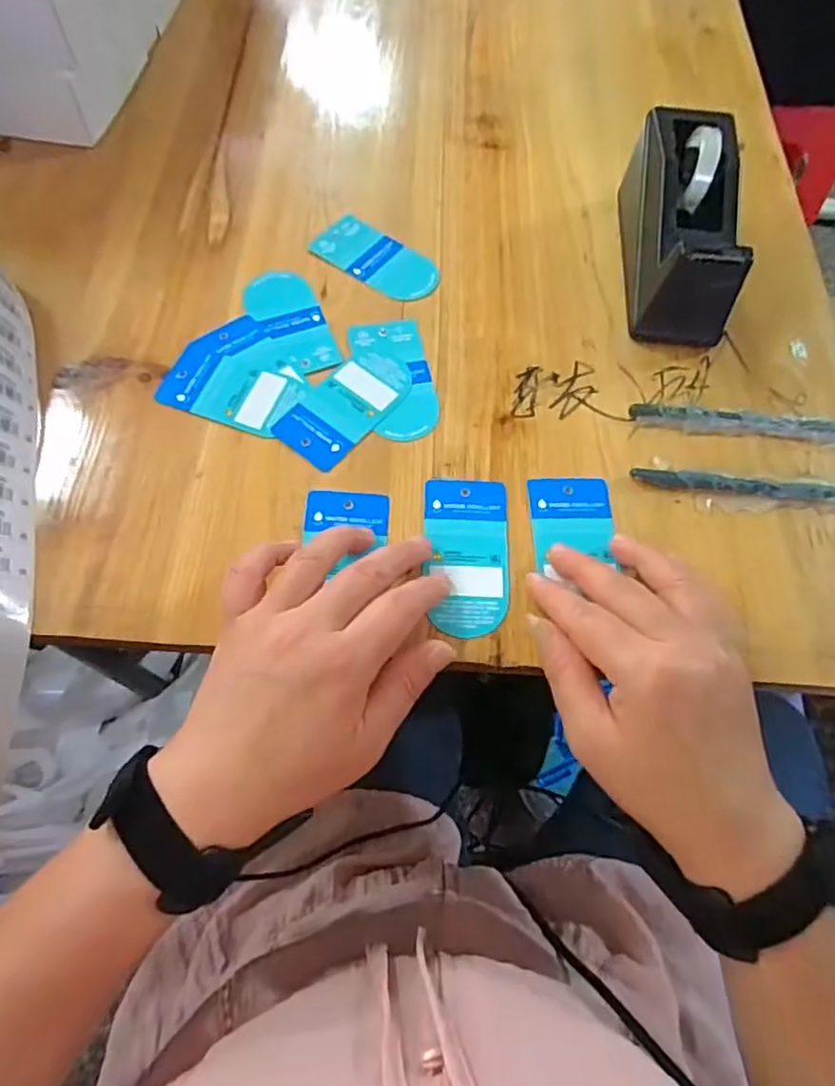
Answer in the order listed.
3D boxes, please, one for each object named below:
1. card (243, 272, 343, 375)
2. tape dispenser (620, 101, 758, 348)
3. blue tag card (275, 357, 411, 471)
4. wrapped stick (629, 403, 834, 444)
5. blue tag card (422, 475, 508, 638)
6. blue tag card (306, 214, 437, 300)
[{"bbox_3d":[-0.085,-0.148,0.416,0.044,0.004,0.096,-21,67,-12],"label":"card"},{"bbox_3d":[0.175,-0.214,0.416,0.065,0.075,0.155,1,65,-2],"label":"tape dispenser"},{"bbox_3d":[-0.044,-0.086,0.386,0.047,0.004,0.090,37,69,14],"label":"blue tag card"},{"bbox_3d":[0.244,-0.070,0.388,0.219,0.008,0.016,5,65,0],"label":"wrapped stick"},{"bbox_3d":[0.029,0.006,0.346,0.046,0.004,0.093,-1,65,-3],"label":"blue tag card"},{"bbox_3d":[-0.028,-0.203,0.442,0.093,0.004,0.049,34,68,13],"label":"blue tag card"}]

